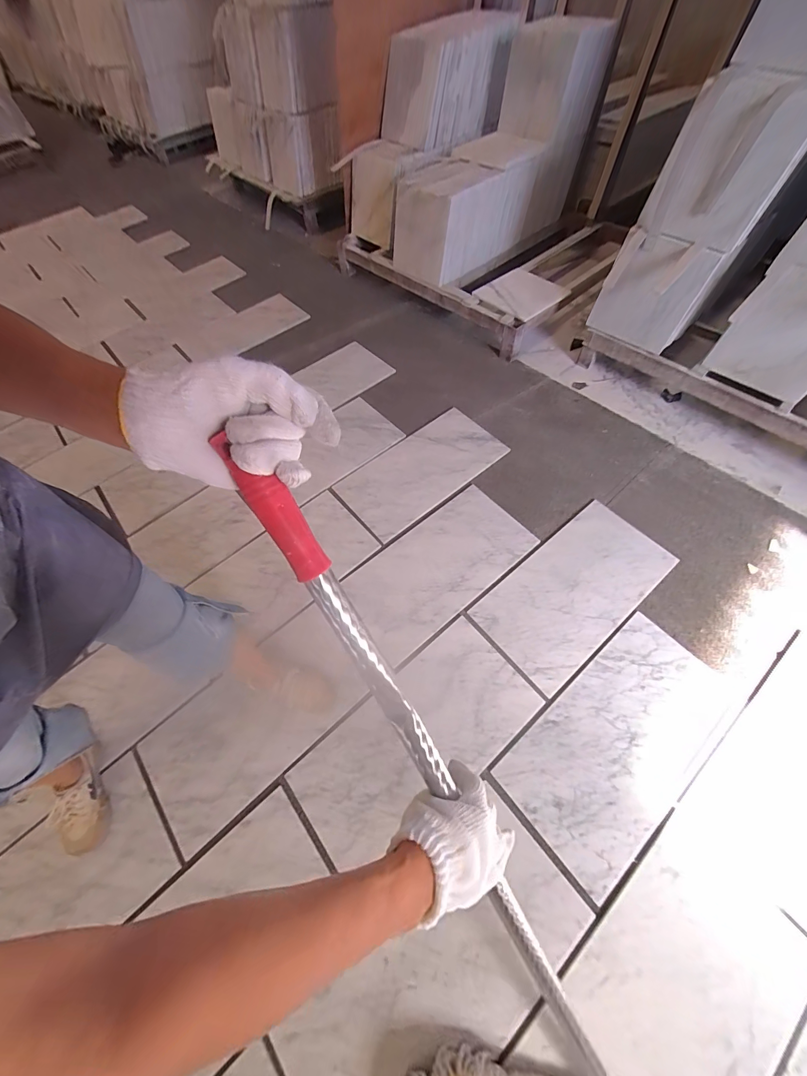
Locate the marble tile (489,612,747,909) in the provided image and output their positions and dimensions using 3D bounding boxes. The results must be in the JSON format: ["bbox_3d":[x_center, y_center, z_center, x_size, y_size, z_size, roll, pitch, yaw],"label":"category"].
[{"bbox_3d":[0.542,0.483,0.887,0.617,0.025,0.311,-35,67,-18],"label":"marble tile"}]

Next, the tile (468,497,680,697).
[{"bbox_3d":[0.510,0.141,1.065,0.591,0.014,0.299,-38,64,-14],"label":"tile"}]

